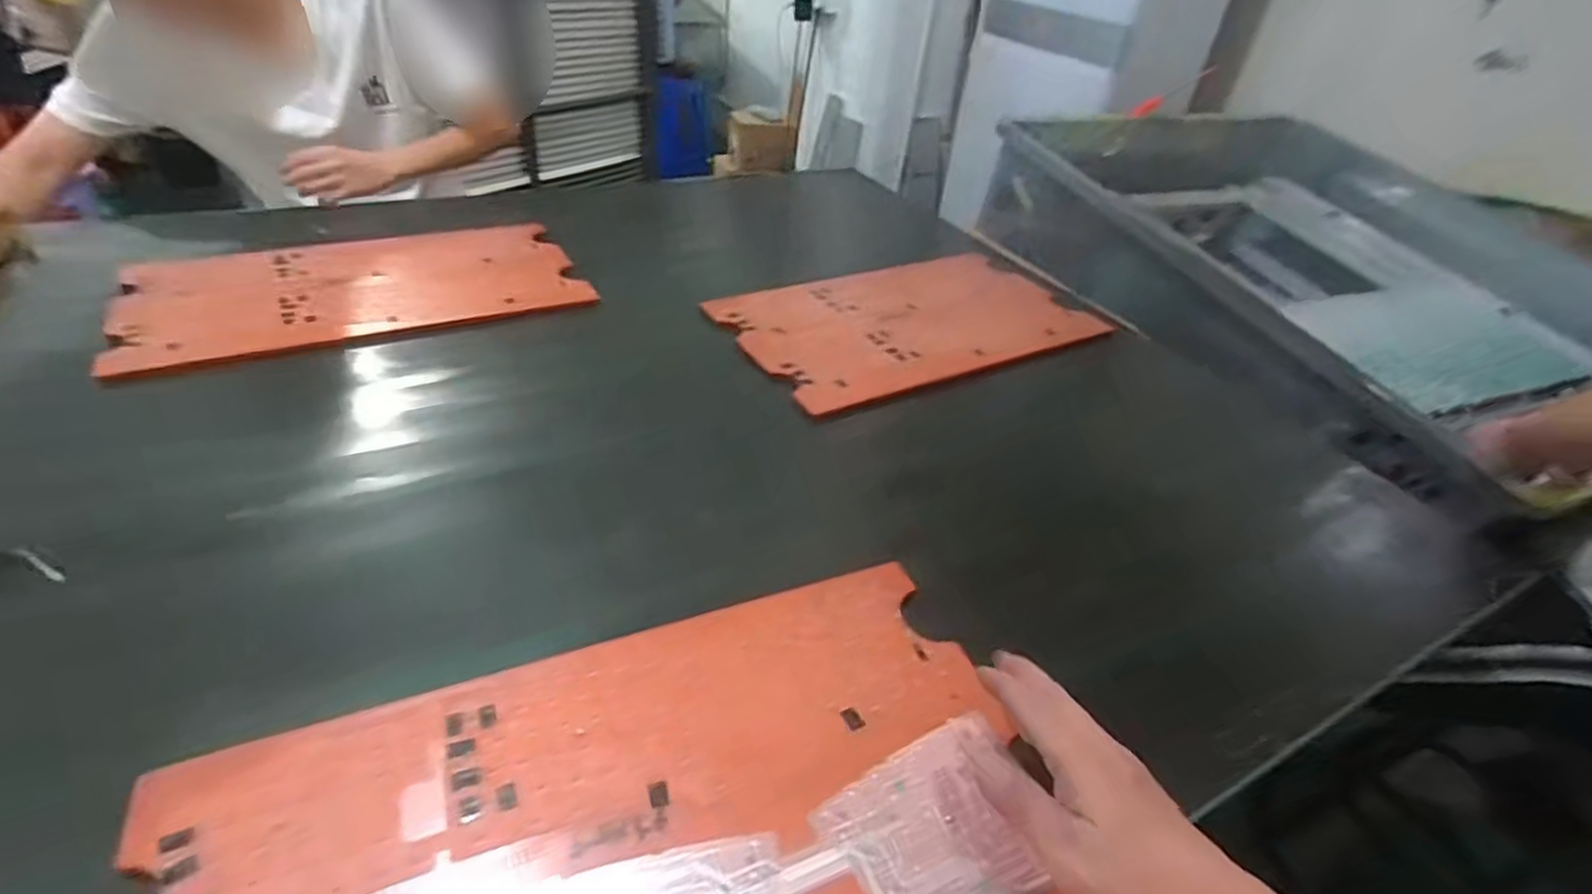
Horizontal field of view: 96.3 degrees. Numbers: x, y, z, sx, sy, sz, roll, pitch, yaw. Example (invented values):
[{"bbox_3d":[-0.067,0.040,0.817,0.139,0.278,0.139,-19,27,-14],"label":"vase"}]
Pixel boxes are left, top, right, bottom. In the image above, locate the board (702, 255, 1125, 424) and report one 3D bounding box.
[{"bbox_3d":[0.142,-0.165,0.904,0.450,0.016,0.275,-16,43,-24],"label":"board"}]

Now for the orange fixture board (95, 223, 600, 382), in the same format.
[{"bbox_3d":[-0.511,-0.194,0.849,0.459,0.015,0.267,-18,45,-28],"label":"orange fixture board"}]

